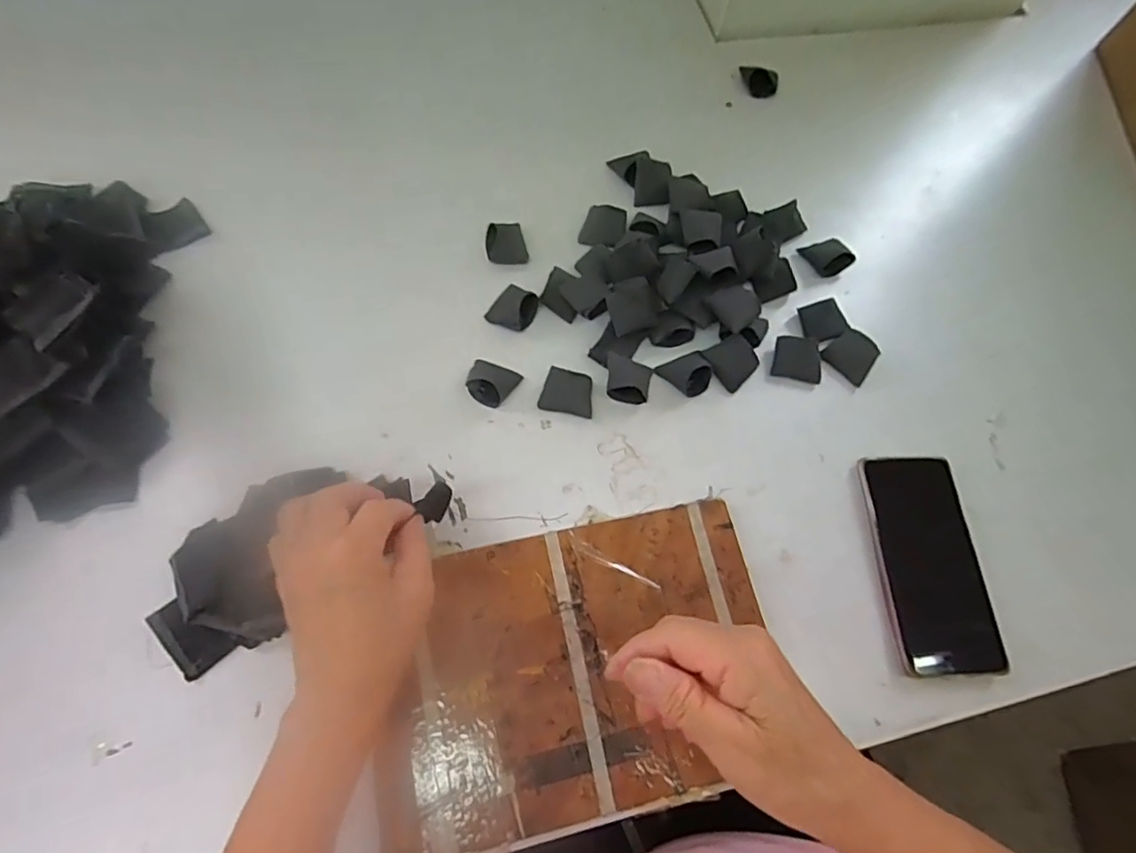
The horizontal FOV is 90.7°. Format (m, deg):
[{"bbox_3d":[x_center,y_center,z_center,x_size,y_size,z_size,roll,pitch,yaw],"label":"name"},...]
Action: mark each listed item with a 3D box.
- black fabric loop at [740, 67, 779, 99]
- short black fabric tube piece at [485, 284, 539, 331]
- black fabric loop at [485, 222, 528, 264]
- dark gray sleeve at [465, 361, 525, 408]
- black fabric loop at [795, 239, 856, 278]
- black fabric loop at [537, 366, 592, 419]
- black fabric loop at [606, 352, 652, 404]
[{"bbox_3d":[0.203,-0.372,0.606,0.046,0.031,0.015,39,71,12],"label":"black fabric loop"},{"bbox_3d":[-0.046,-0.102,0.480,0.037,0.017,0.041,32,69,10],"label":"short black fabric tube piece"},{"bbox_3d":[-0.056,-0.166,0.507,0.034,0.016,0.040,-11,69,-8],"label":"black fabric loop"},{"bbox_3d":[-0.062,-0.036,0.454,0.039,0.015,0.036,22,68,6],"label":"dark gray sleeve"},{"bbox_3d":[0.244,-0.162,0.526,0.034,0.020,0.038,-28,72,-14],"label":"black fabric loop"},{"bbox_3d":[0.000,-0.028,0.452,0.042,0.016,0.031,10,67,1],"label":"black fabric loop"},{"bbox_3d":[0.051,-0.039,0.455,0.038,0.022,0.038,2,67,-2],"label":"black fabric loop"}]

